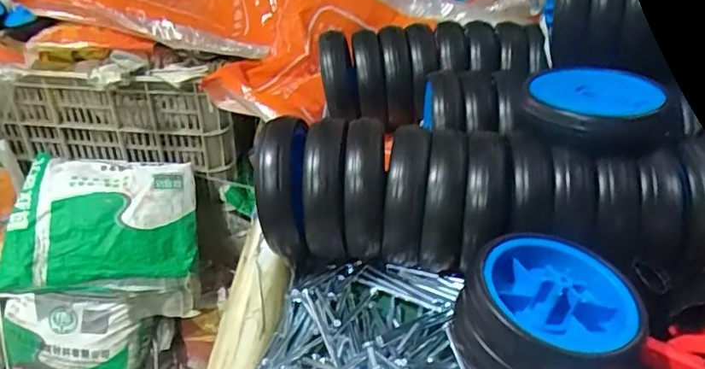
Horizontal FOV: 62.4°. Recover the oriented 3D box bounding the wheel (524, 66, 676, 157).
[{"bbox_3d":[0.221,-0.070,0.531,0.117,0.037,0.100,2,34,3],"label":"wheel"}]

